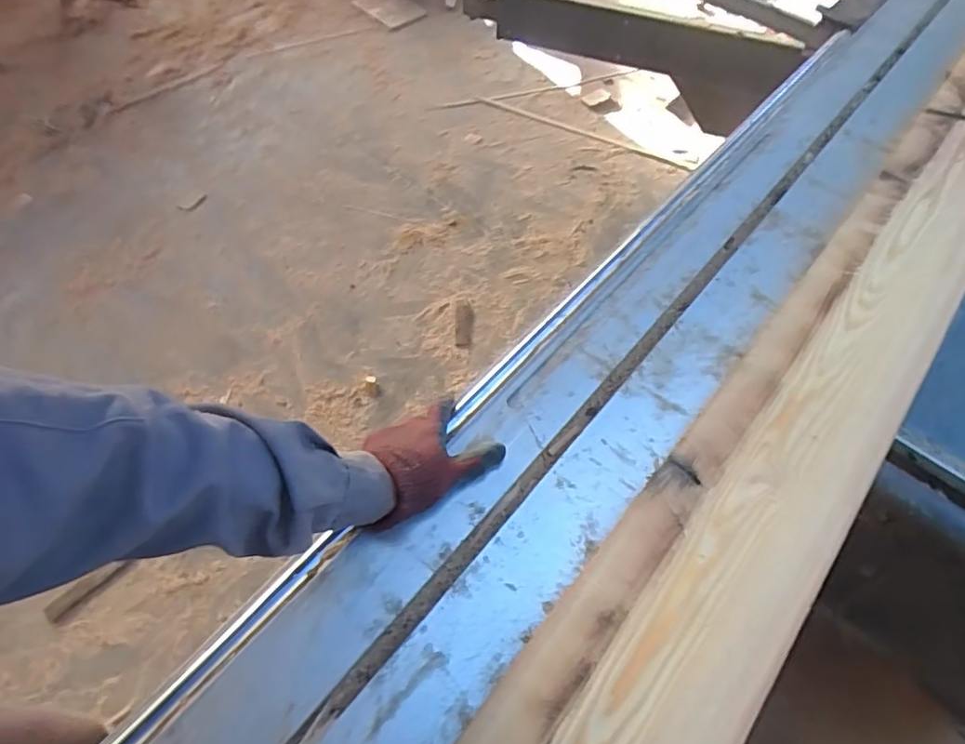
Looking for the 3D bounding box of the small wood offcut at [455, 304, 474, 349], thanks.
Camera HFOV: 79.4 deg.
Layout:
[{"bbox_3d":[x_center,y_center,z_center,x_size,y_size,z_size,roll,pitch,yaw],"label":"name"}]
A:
[{"bbox_3d":[-0.054,-0.139,1.750,0.052,0.015,0.161,5,54,-7],"label":"small wood offcut"}]

